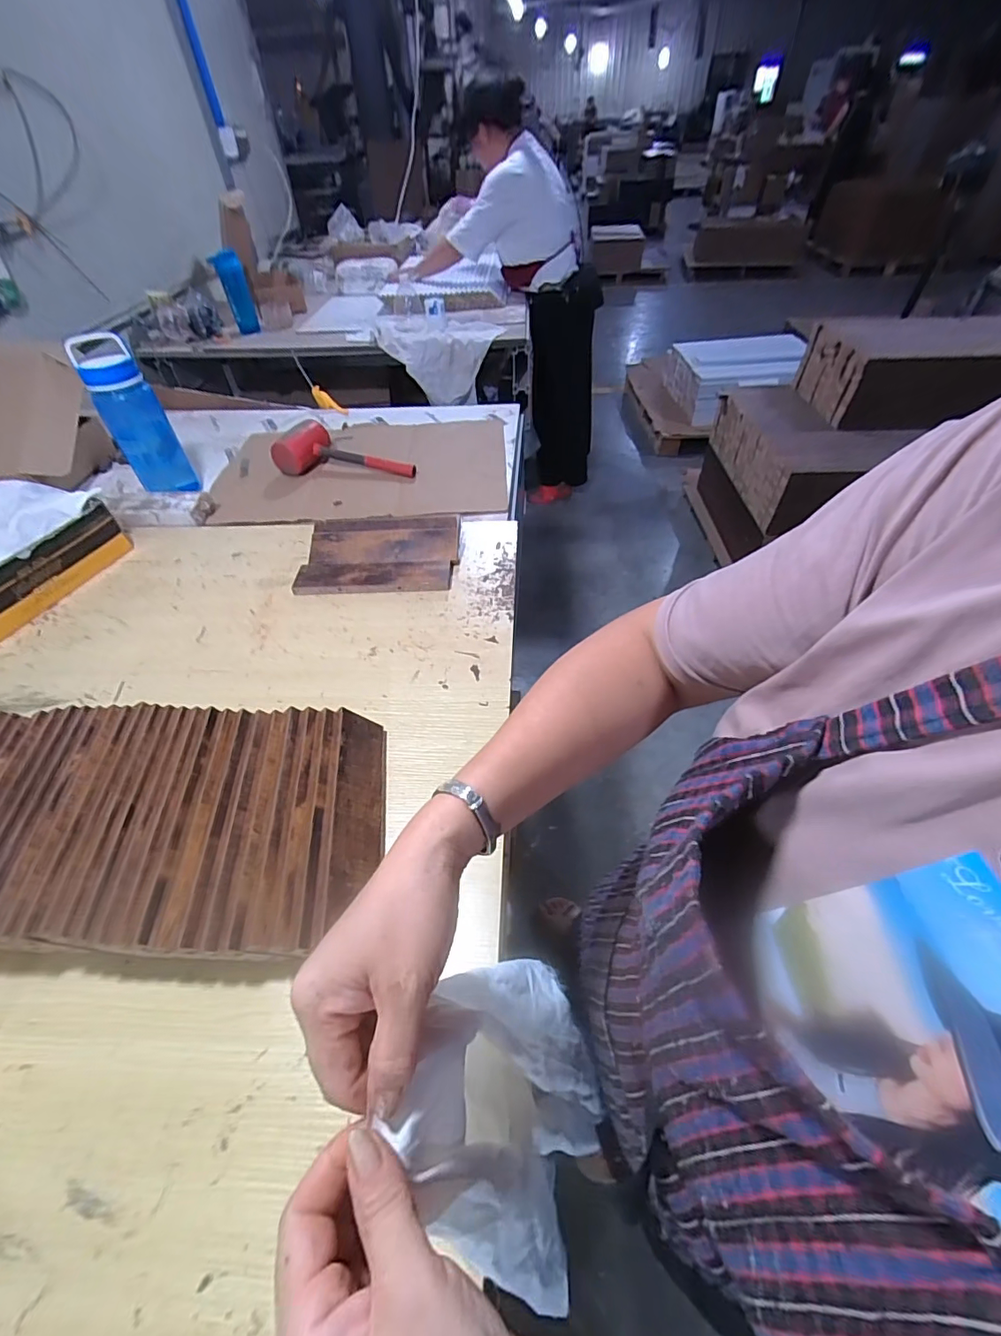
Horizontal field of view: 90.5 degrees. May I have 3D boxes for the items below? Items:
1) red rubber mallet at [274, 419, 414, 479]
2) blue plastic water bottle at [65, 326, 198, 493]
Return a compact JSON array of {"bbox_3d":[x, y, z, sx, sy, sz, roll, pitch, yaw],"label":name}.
[{"bbox_3d":[-0.328,-0.475,1.077,0.308,0.071,0.115,4,47,7],"label":"red rubber mallet"},{"bbox_3d":[-0.701,-0.478,0.955,0.102,0.259,0.088,-29,52,-22],"label":"blue plastic water bottle"}]

